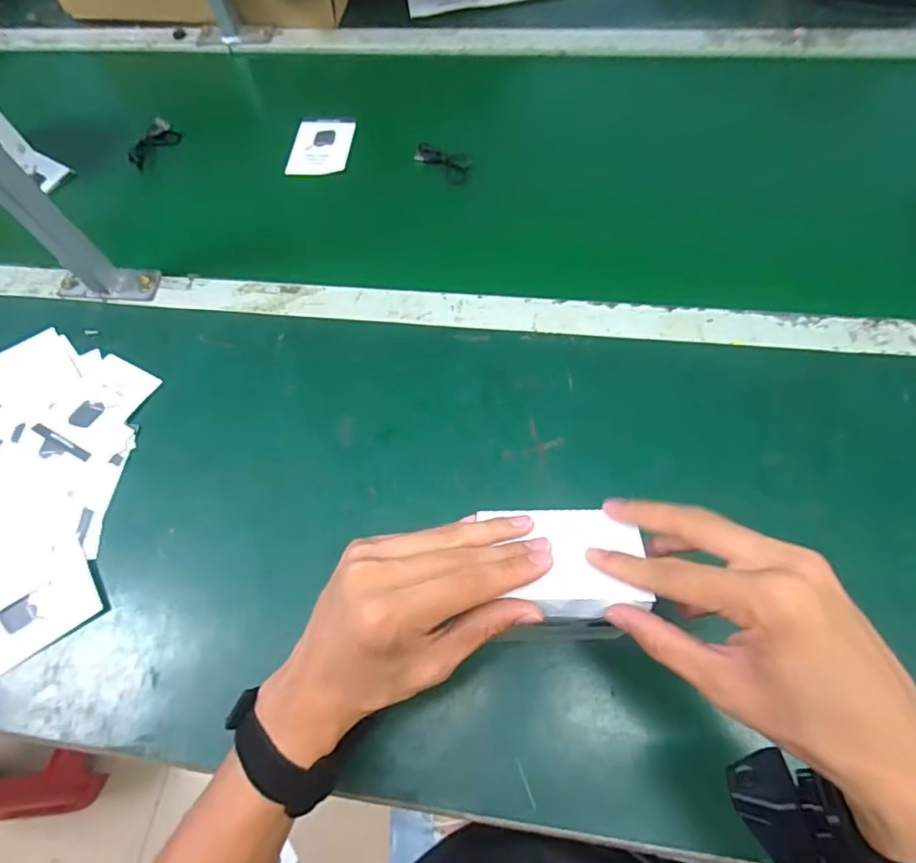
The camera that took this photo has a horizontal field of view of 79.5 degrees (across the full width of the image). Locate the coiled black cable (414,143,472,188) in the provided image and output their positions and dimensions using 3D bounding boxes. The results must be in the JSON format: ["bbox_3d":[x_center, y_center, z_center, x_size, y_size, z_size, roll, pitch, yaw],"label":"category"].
[{"bbox_3d":[-0.019,-0.319,0.650,0.079,0.014,0.037,37,73,18],"label":"coiled black cable"}]

